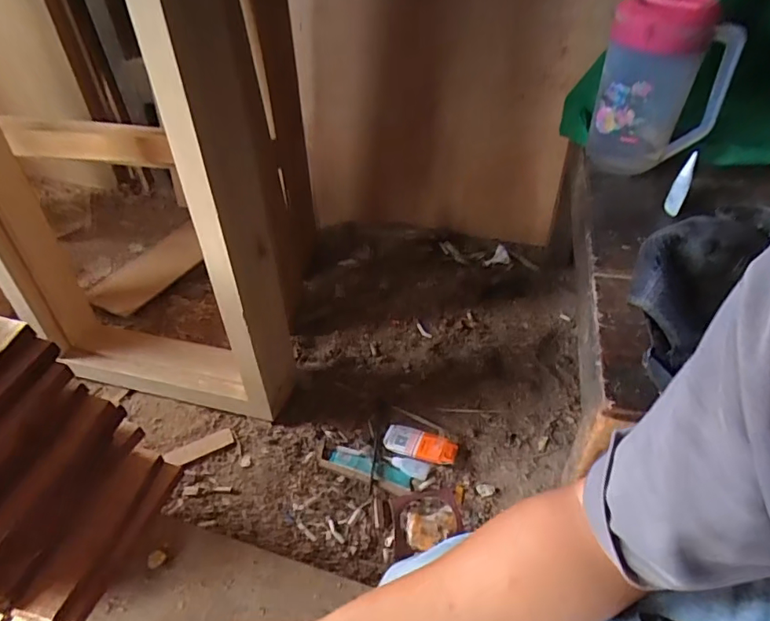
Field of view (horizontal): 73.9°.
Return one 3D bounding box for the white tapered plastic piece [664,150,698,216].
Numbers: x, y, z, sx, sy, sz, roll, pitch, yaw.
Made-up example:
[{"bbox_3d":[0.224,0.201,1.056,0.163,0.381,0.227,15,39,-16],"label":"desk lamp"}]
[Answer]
[{"bbox_3d":[0.423,-0.179,0.732,0.022,0.096,0.019,21,51,23],"label":"white tapered plastic piece"}]

